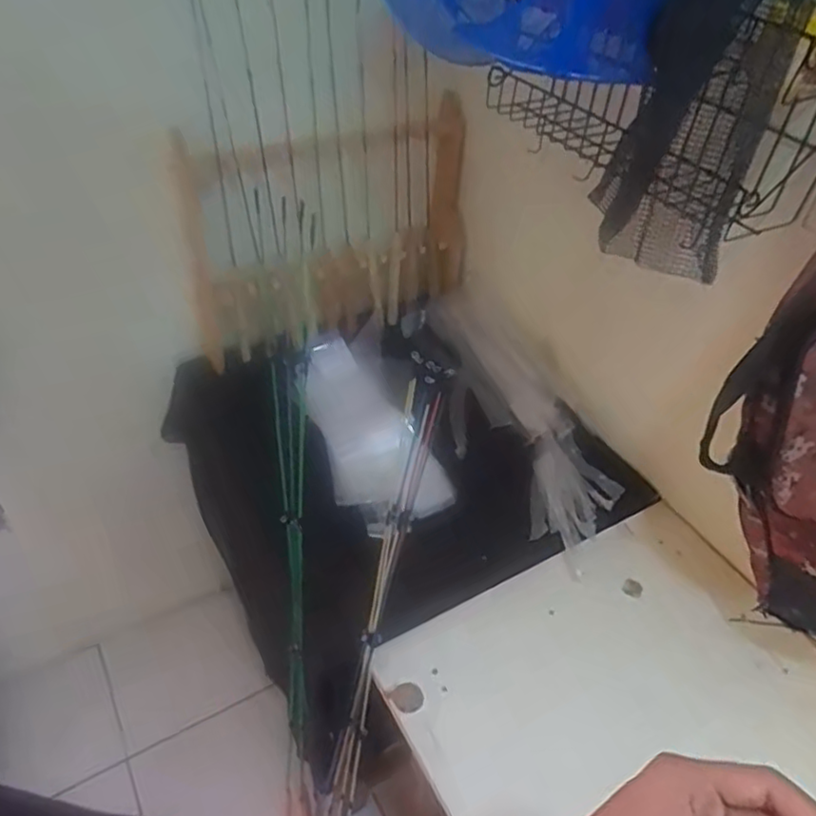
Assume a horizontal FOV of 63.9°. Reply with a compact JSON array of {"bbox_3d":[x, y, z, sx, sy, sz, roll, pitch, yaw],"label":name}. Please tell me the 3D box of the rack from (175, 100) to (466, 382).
[{"bbox_3d":[-0.091,-0.283,1.135,0.456,0.355,0.110,-21,49,-25],"label":"rack"}]

